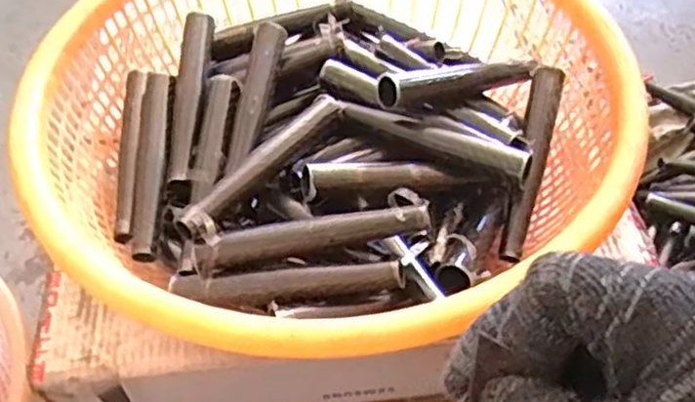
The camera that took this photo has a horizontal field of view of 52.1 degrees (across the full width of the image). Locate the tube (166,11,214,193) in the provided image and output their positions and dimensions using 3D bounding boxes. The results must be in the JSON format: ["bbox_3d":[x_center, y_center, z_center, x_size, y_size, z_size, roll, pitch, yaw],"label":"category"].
[{"bbox_3d":[-0.117,-0.077,0.534,0.022,0.018,0.144,1,66,2],"label":"tube"}]

